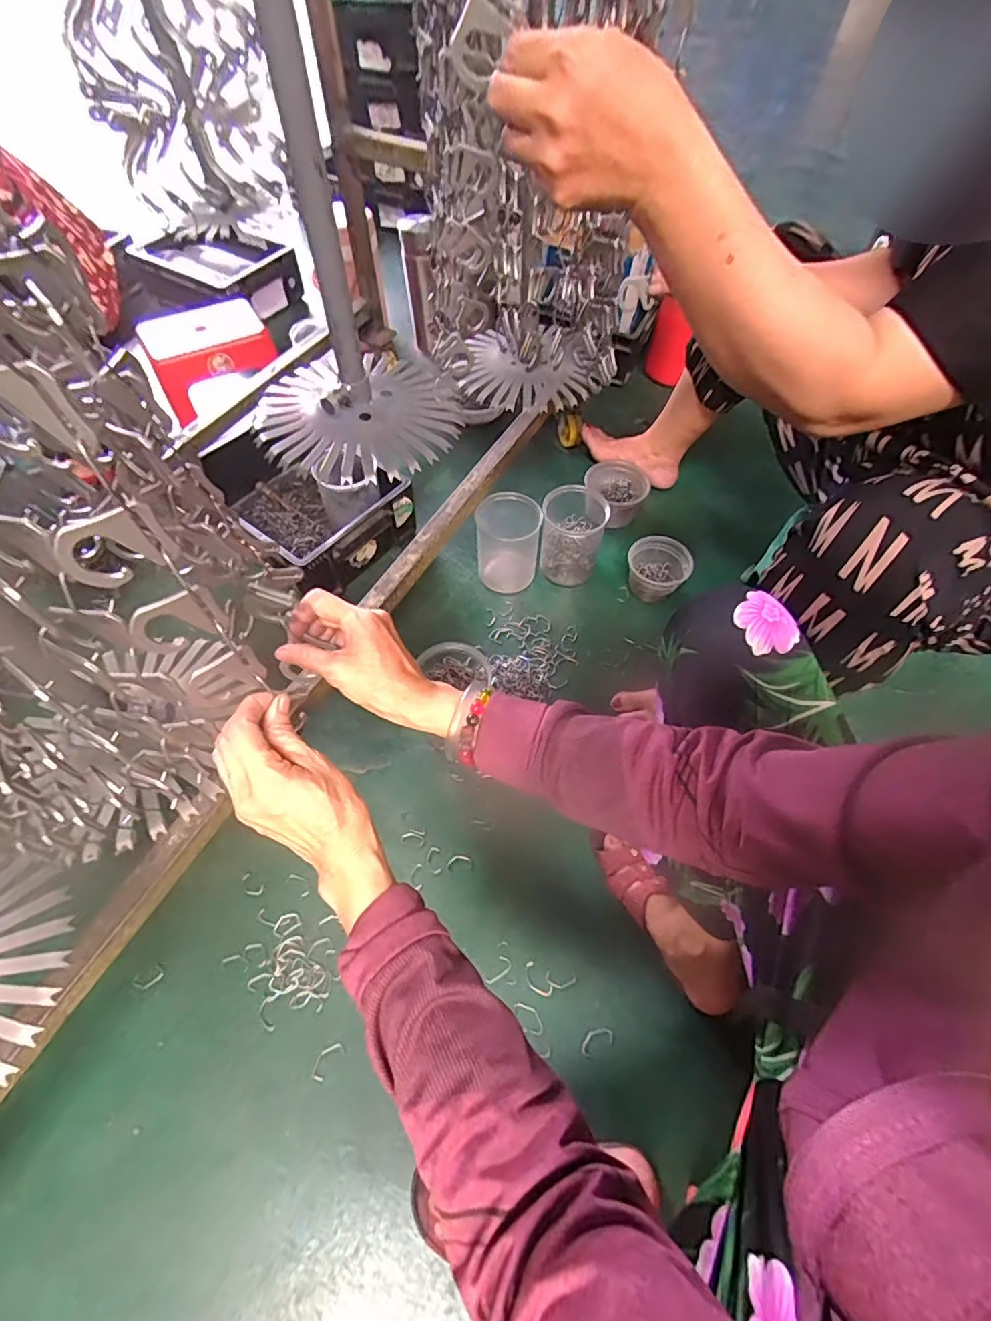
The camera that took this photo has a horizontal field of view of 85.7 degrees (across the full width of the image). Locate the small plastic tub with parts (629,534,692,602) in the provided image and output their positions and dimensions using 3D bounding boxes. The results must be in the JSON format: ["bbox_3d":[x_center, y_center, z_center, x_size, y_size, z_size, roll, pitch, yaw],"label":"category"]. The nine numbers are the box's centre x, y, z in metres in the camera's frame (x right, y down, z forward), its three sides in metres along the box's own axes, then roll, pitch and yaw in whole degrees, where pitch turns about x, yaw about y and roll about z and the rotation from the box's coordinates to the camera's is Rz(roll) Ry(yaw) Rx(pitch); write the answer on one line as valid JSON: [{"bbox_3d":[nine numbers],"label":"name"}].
[{"bbox_3d":[0.272,-0.151,0.908,0.100,0.083,0.092,0,58,0],"label":"small plastic tub with parts"}]

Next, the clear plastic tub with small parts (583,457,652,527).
[{"bbox_3d":[0.228,-0.316,1.009,0.119,0.072,0.122,0,58,0],"label":"clear plastic tub with small parts"}]

